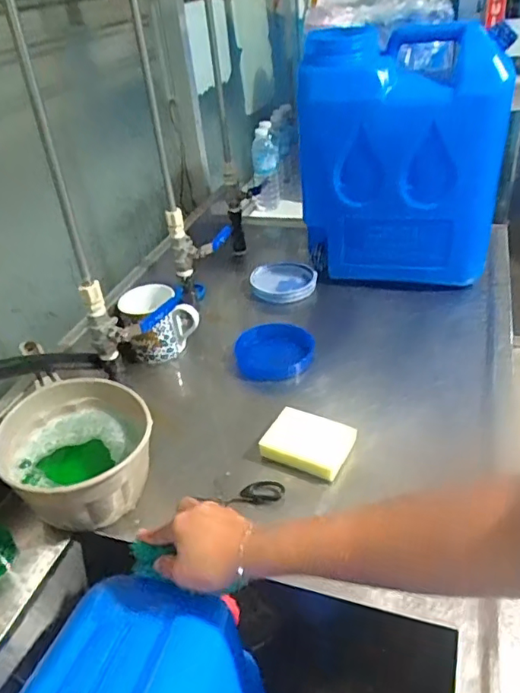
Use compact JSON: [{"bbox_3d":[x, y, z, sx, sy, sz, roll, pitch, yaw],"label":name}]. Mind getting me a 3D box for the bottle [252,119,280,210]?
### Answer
[{"bbox_3d":[0.015,-0.461,1.422,0.072,0.194,0.068,-3,36,6],"label":"bottle"}]

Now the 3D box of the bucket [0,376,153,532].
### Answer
[{"bbox_3d":[-0.214,0.131,0.663,0.165,0.107,0.180,-5,35,4],"label":"bucket"}]

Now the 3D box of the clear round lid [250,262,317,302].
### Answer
[{"bbox_3d":[0.044,-0.127,1.044,0.119,0.021,0.115,-2,44,2],"label":"clear round lid"}]

